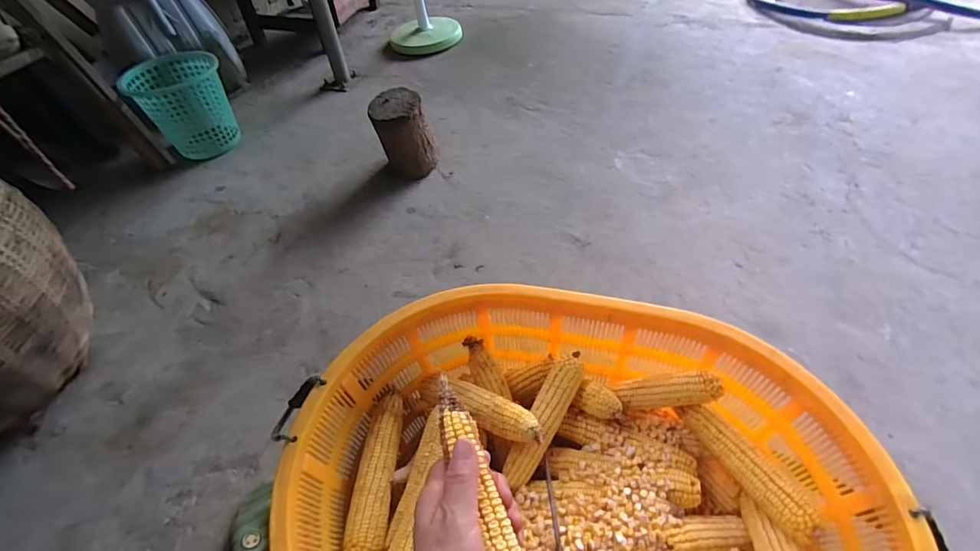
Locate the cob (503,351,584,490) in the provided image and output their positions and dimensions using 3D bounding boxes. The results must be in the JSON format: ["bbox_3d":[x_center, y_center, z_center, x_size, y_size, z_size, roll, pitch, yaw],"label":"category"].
[{"bbox_3d":[0.078,0.189,0.606,0.042,0.036,0.193,23,71,22],"label":"cob"}]

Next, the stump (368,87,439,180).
[{"bbox_3d":[-0.247,-0.406,1.325,0.163,0.223,0.181,-13,50,-8],"label":"stump"}]

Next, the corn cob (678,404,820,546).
[{"bbox_3d":[0.322,0.239,0.563,0.039,0.049,0.182,-23,51,-15],"label":"corn cob"}]

